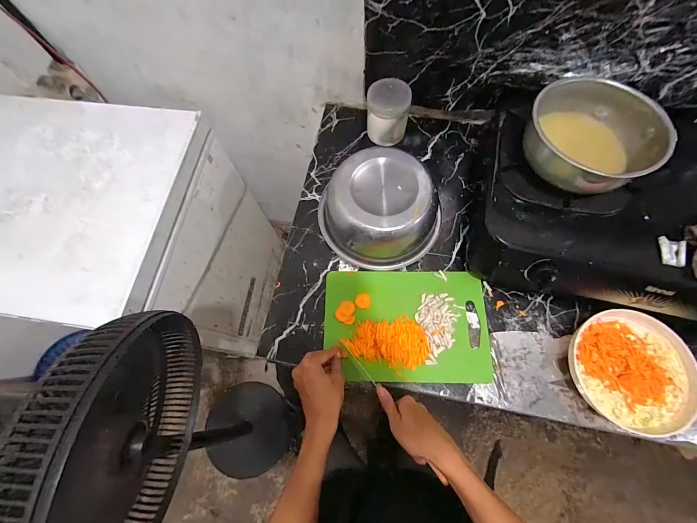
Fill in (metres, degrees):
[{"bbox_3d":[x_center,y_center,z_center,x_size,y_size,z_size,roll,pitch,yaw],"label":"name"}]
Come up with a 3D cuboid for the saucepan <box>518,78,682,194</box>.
[{"bbox_3d":[0.373,-0.191,0.488,0.185,0.095,0.175,0,71,1],"label":"saucepan"}]

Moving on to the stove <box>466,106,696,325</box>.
[{"bbox_3d":[0.525,-0.091,0.539,0.550,0.178,0.347,13,72,5],"label":"stove"}]

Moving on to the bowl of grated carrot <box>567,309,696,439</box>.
[{"bbox_3d":[0.465,0.179,0.508,0.173,0.056,0.187,0,71,1],"label":"bowl of grated carrot"}]

